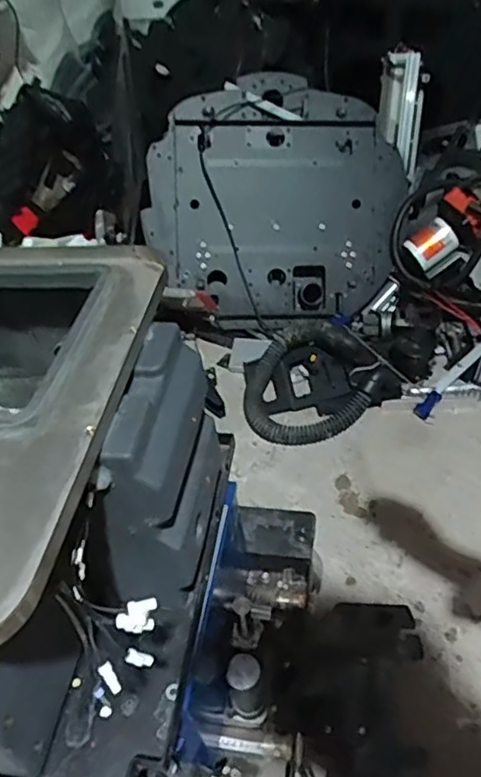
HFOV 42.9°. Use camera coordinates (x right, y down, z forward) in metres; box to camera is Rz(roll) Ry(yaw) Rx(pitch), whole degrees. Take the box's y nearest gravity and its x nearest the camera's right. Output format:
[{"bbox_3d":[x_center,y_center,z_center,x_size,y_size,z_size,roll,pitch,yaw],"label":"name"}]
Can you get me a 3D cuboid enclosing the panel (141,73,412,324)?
[{"bbox_3d":[0.068,-0.385,1.278,0.504,0.479,0.062,-3,16,1],"label":"panel"}]

